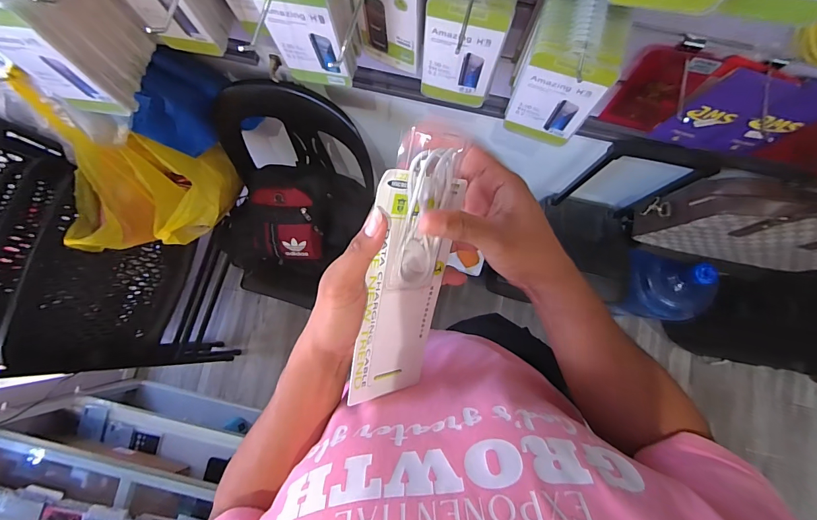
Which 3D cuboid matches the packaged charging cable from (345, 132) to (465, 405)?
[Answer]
[{"bbox_3d":[0.001,0.015,0.317,0.076,0.017,0.231,-1,112,-33],"label":"packaged charging cable"}]

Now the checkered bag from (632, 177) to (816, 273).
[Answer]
[{"bbox_3d":[0.647,-0.078,0.646,0.339,0.361,0.110,11,83,2],"label":"checkered bag"}]

